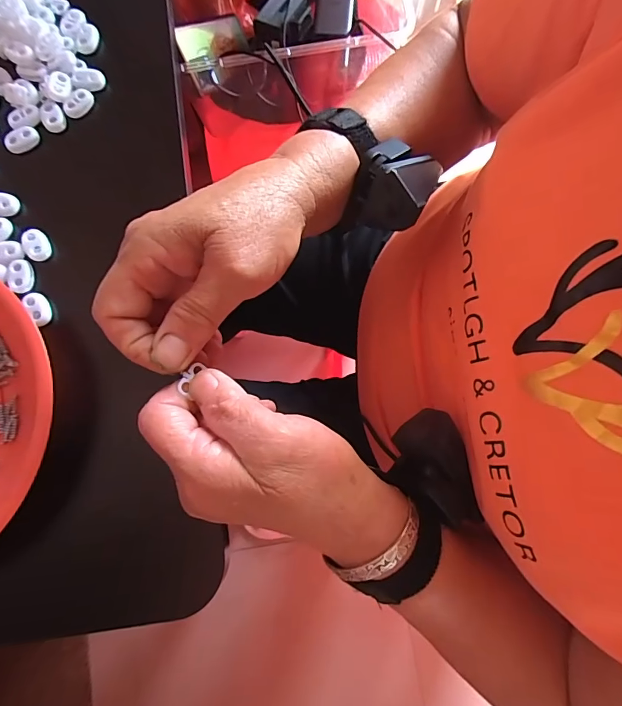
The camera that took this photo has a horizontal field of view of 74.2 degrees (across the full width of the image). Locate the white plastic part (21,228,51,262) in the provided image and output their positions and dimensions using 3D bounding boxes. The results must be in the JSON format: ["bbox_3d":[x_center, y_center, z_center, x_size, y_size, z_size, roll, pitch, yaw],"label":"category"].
[{"bbox_3d":[-0.181,-0.070,0.270,0.016,0.005,0.021,-28,80,-5],"label":"white plastic part"}]

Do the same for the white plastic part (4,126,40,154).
[{"bbox_3d":[-0.200,-0.148,0.284,0.022,0.007,0.012,-33,80,-6],"label":"white plastic part"}]

